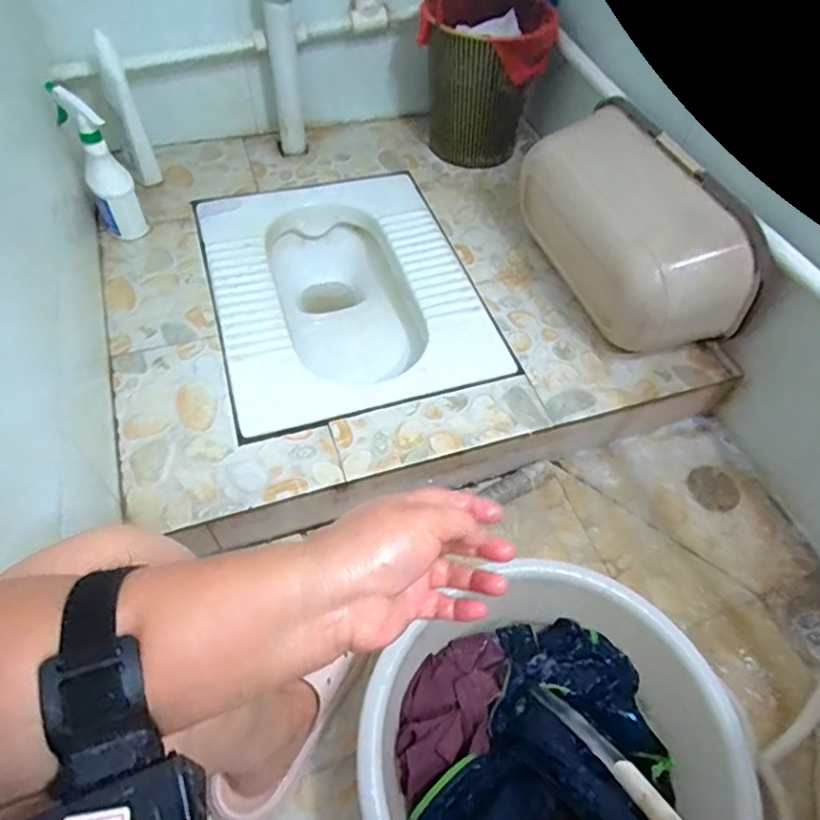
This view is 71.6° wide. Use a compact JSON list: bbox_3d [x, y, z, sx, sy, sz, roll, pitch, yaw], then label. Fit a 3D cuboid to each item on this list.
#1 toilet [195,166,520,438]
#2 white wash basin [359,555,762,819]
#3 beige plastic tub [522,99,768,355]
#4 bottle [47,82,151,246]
[{"bbox_3d":[-0.123,-0.172,1.022,0.416,0.181,0.562,-14,56,-13],"label":"toilet"},{"bbox_3d":[0.148,0.353,0.596,0.376,0.152,0.345,-28,60,-22],"label":"white wash basin"},{"bbox_3d":[0.331,-0.265,0.870,0.172,0.234,0.368,-12,55,-12],"label":"beige plastic tub"},{"bbox_3d":[-0.498,-0.399,0.921,0.067,0.230,0.103,-21,58,-18],"label":"bottle"}]

